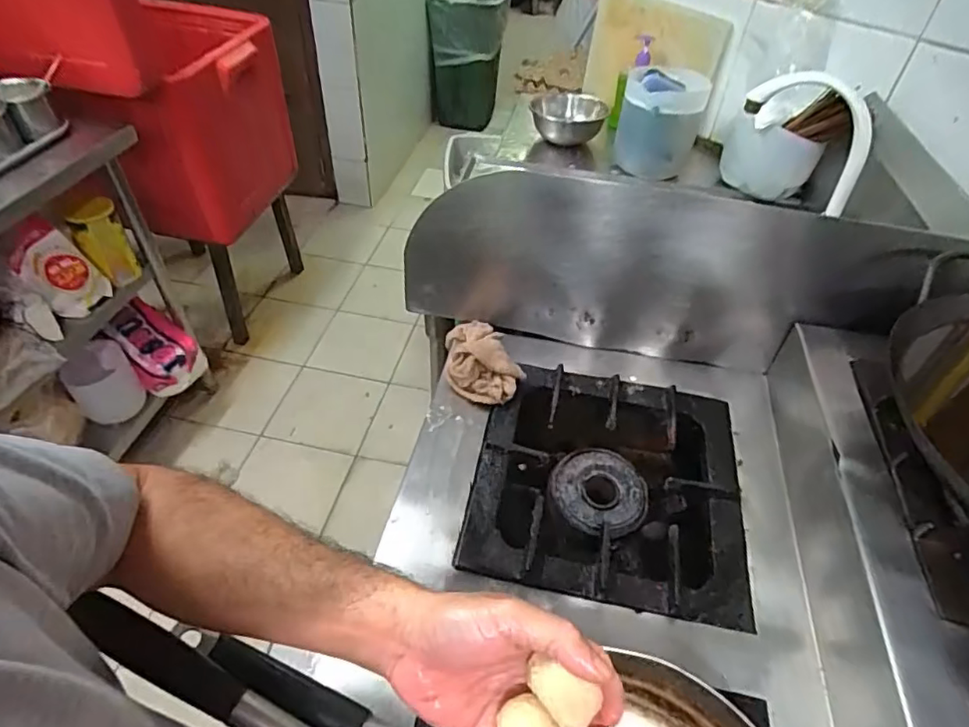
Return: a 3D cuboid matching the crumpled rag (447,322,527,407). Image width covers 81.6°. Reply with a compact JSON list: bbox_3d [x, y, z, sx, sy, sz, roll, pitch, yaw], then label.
[{"bbox_3d":[-0.003,-0.015,0.780,0.107,0.059,0.158,2,45,-3],"label":"crumpled rag"}]

